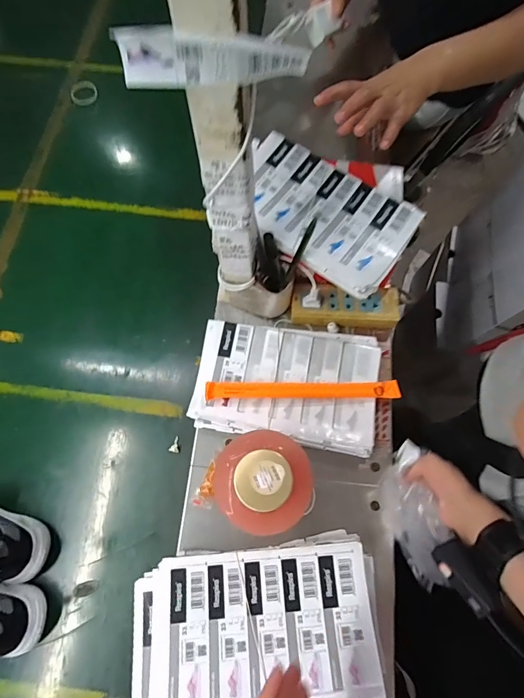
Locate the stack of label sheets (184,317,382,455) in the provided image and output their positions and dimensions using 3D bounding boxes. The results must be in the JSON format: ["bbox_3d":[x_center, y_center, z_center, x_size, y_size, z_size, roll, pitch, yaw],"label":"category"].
[{"bbox_3d":[0.034,0.045,0.534,0.247,0.017,0.162,10,71,3],"label":"stack of label sheets"}]

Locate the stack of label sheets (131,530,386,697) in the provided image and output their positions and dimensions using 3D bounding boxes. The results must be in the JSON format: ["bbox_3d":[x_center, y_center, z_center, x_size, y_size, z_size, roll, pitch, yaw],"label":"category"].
[{"bbox_3d":[-0.005,0.317,0.443,0.283,0.044,0.161,-7,71,-3],"label":"stack of label sheets"}]

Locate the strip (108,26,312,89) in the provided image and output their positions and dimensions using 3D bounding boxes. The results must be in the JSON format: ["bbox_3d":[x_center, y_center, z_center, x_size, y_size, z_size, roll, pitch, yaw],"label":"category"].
[{"bbox_3d":[-0.032,-0.195,0.256,0.123,0.031,0.013,-3,70,-2],"label":"strip"}]

